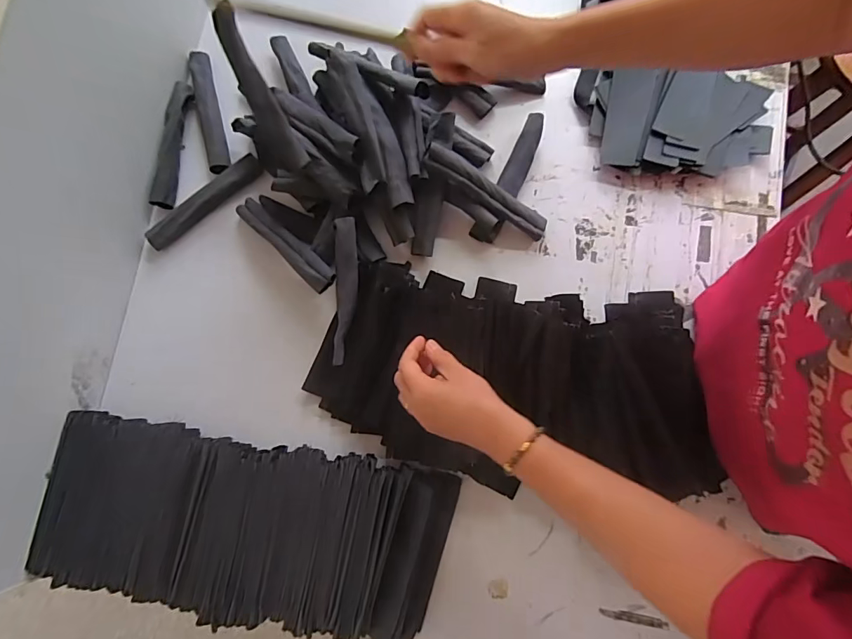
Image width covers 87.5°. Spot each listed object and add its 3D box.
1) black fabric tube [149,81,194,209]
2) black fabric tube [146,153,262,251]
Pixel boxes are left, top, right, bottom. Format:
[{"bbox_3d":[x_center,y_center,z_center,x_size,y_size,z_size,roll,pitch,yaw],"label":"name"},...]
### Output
[{"bbox_3d":[-0.367,-0.255,0.637,0.034,0.029,0.187,5,82,3],"label":"black fabric tube"},{"bbox_3d":[-0.314,-0.167,0.635,0.186,0.019,0.032,-39,82,-3],"label":"black fabric tube"}]

